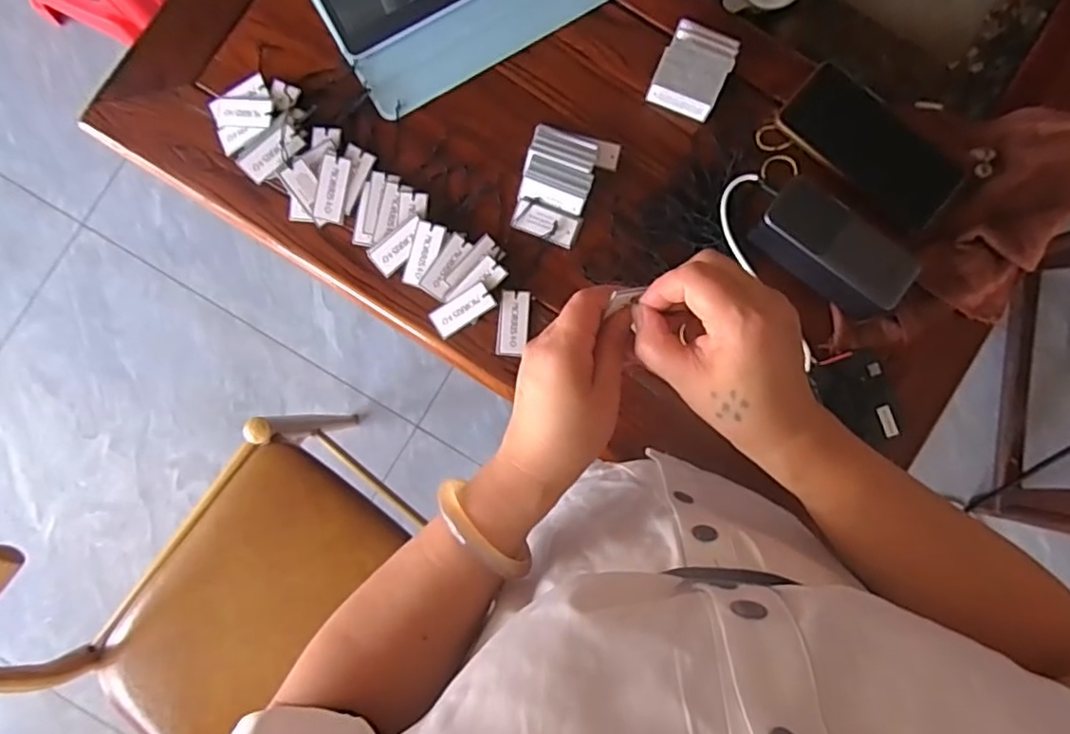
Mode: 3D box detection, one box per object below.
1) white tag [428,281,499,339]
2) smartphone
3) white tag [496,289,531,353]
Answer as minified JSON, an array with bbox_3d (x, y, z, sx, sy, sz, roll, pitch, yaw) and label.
[{"bbox_3d":[-0.065,-0.051,0.557,0.057,0.007,0.027,-32,93,6],"label":"white tag"},{"bbox_3d":[0.310,-0.205,0.567,0.164,0.016,0.083,43,87,2],"label":"smartphone"},{"bbox_3d":[-0.019,-0.040,0.558,0.028,0.004,0.057,3,87,-1],"label":"white tag"}]

